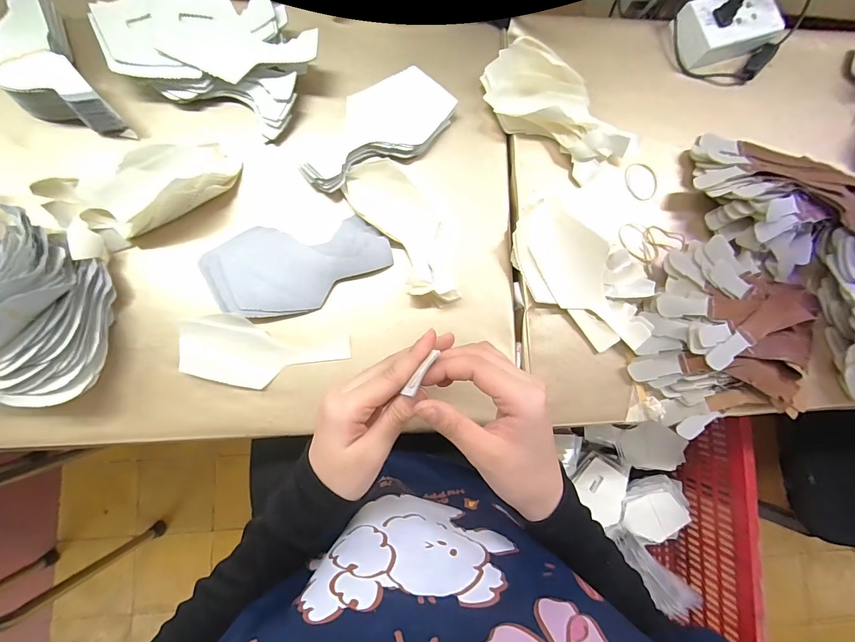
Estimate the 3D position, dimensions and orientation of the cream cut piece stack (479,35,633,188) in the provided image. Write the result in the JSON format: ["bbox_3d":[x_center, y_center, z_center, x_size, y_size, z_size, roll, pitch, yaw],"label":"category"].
[{"bbox_3d":[0.162,-0.257,0.463,0.204,0.042,0.098,34,83,0],"label":"cream cut piece stack"}]

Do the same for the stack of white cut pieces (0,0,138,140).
[{"bbox_3d":[-0.417,-0.272,0.417,0.084,0.056,0.157,-29,87,-7],"label":"stack of white cut pieces"}]

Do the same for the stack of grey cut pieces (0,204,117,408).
[{"bbox_3d":[-0.419,-0.015,0.375,0.175,0.084,0.188,12,83,-3],"label":"stack of grey cut pieces"}]

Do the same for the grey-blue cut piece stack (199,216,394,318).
[{"bbox_3d":[-0.141,-0.061,0.423,0.198,0.013,0.096,-10,90,-7],"label":"grey-blue cut piece stack"}]

